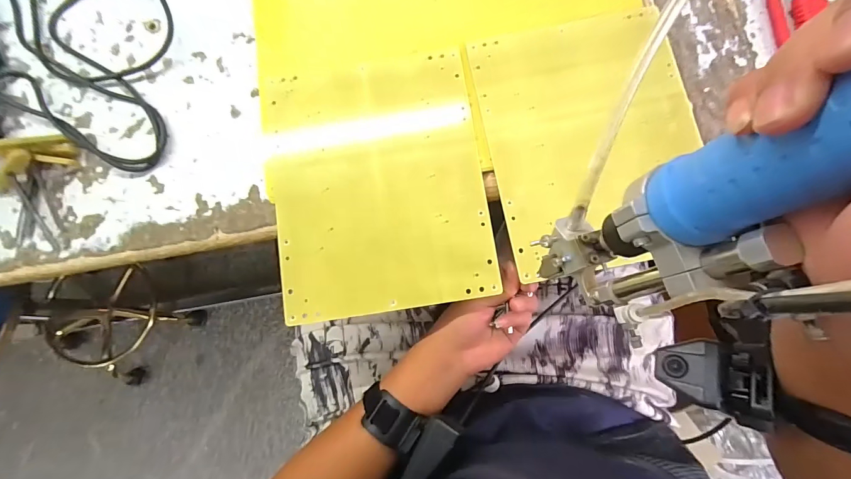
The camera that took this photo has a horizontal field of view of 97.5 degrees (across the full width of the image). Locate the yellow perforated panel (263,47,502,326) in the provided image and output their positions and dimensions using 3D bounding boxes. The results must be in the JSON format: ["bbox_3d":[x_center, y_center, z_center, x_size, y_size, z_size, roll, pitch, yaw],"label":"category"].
[{"bbox_3d":[-0.044,-0.057,0.352,0.193,0.006,0.243,-9,81,-1],"label":"yellow perforated panel"}]

